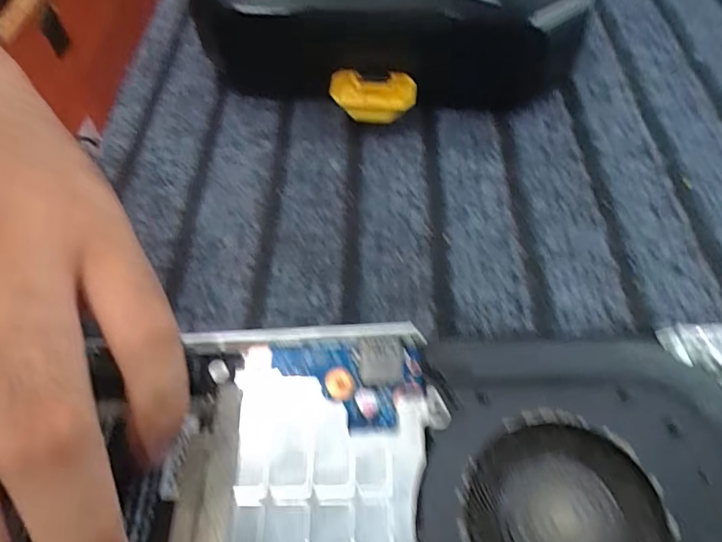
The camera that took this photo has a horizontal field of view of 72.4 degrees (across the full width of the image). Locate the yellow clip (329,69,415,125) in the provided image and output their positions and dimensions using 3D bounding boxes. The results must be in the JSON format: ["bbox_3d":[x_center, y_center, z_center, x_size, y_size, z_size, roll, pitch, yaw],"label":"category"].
[{"bbox_3d":[0.006,-0.078,0.227,0.038,0.021,0.016,-6,57,-2],"label":"yellow clip"}]

